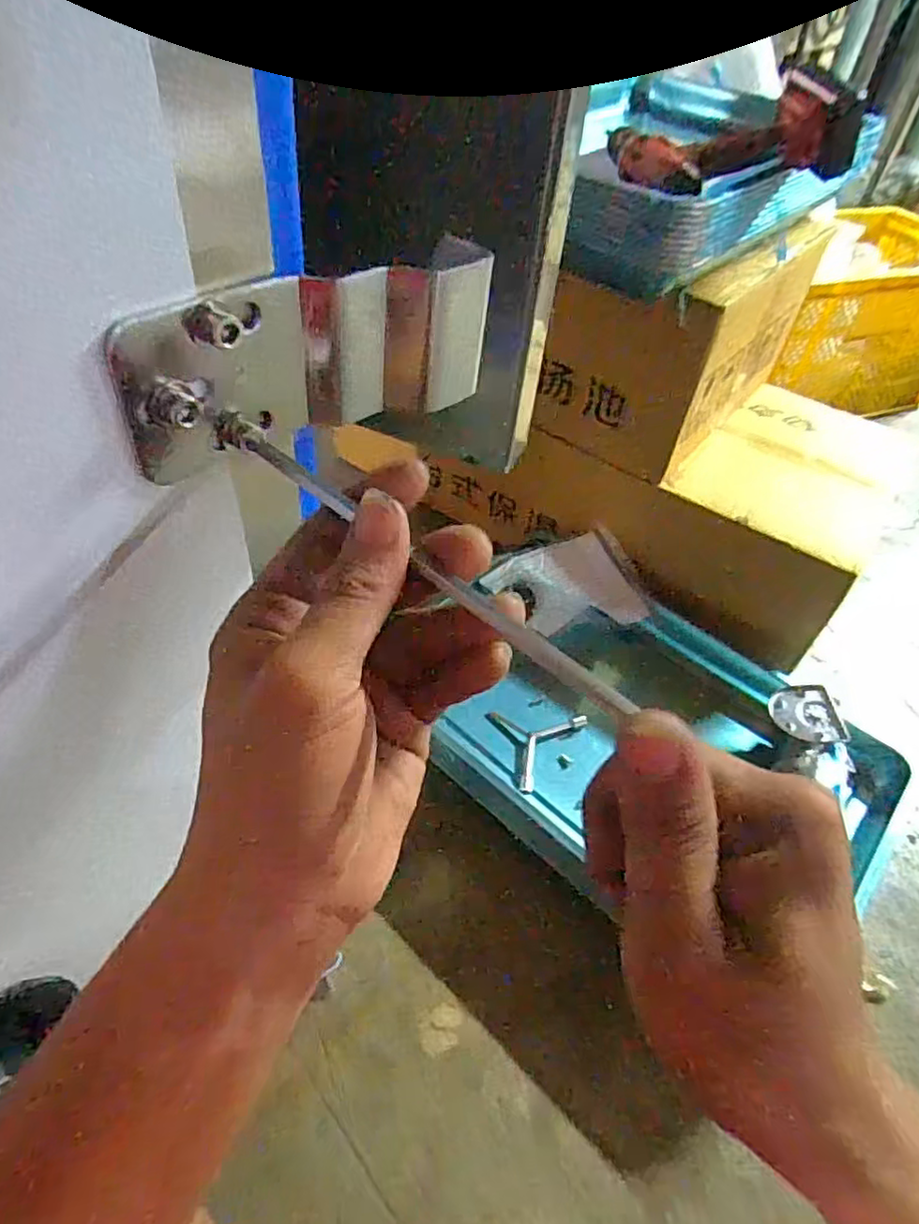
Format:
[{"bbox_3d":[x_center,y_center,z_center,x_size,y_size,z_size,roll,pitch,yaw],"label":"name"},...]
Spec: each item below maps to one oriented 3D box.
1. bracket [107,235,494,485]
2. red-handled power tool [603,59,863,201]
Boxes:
[{"bbox_3d":[-0.048,-0.091,0.236,0.139,0.054,0.016,-28,56,-28],"label":"bracket"},{"bbox_3d":[0.266,-0.462,0.643,0.227,0.085,0.063,-1,45,16],"label":"red-handled power tool"}]

